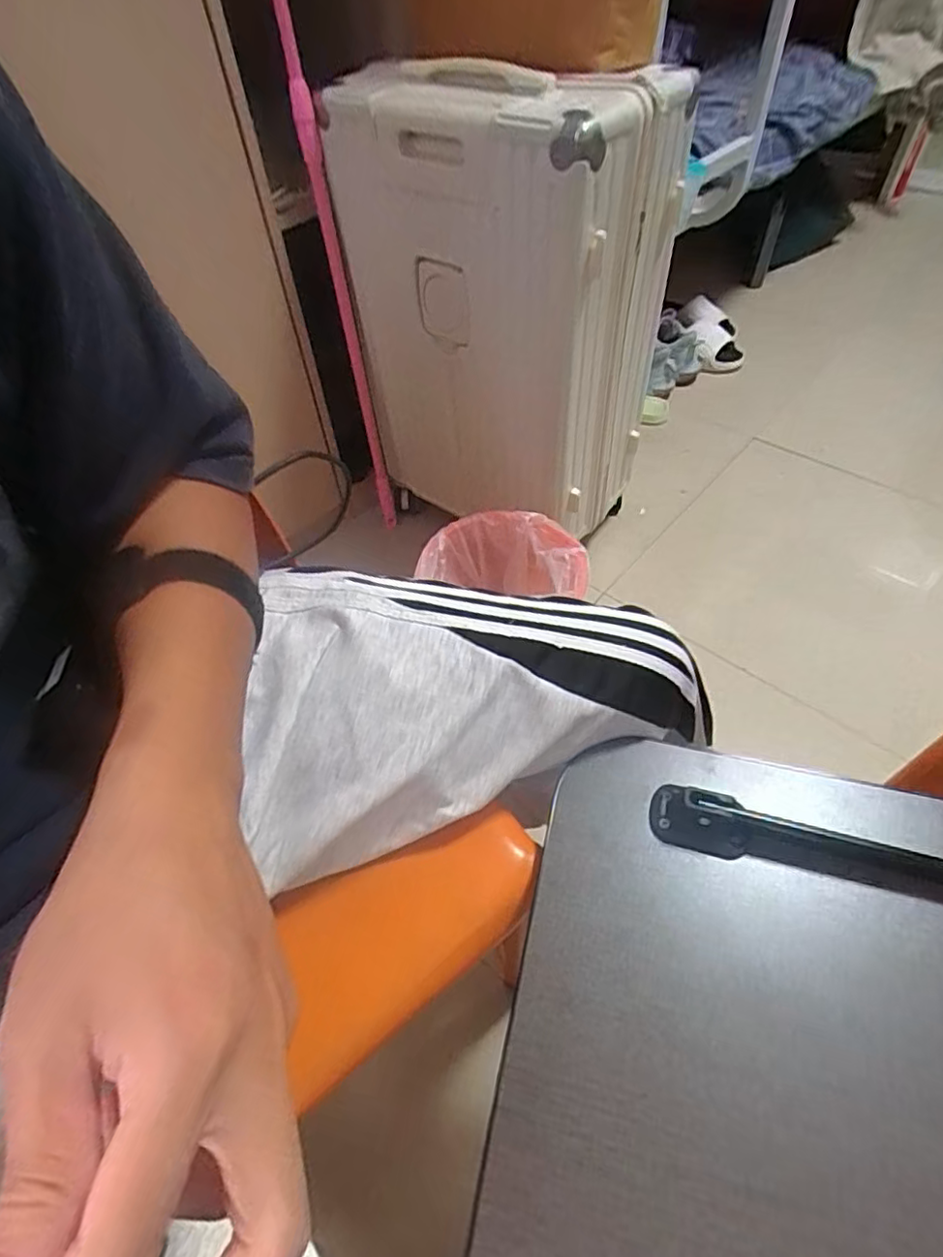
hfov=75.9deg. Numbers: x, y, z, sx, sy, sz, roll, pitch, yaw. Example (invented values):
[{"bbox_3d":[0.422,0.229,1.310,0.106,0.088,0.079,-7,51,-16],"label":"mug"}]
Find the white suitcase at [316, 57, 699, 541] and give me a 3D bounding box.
[{"bbox_3d":[0.040,-0.489,0.976,0.447,0.584,0.244,32,61,26],"label":"white suitcase"}]

